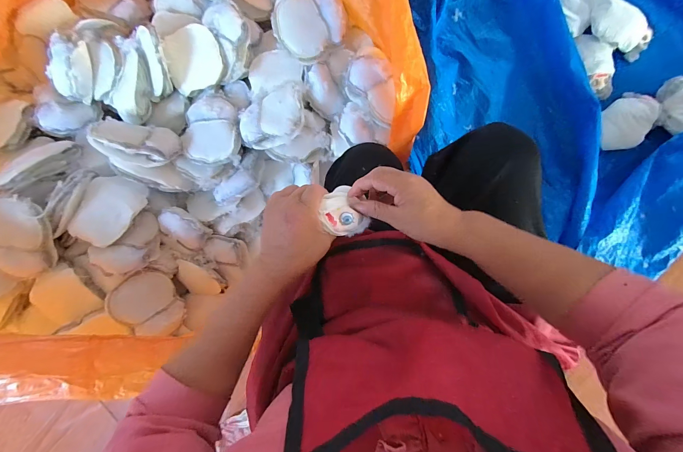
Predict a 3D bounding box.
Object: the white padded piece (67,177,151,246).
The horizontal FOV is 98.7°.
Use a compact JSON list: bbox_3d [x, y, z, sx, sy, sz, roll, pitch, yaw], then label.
[{"bbox_3d":[-0.549,-0.040,0.685,0.121,0.030,0.162,26,78,-10],"label":"white padded piece"}]

